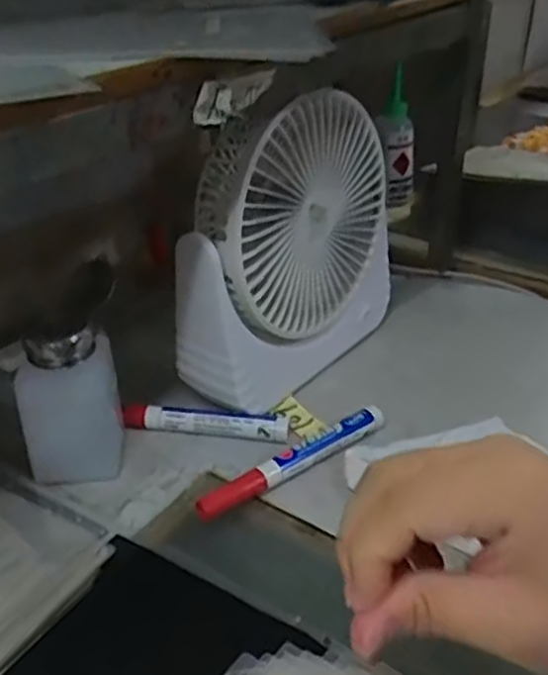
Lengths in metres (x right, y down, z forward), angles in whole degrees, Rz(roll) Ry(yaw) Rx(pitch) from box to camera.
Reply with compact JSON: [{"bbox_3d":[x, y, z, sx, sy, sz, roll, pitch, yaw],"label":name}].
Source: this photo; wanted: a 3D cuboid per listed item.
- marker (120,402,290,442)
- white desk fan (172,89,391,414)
[{"bbox_3d":[-0.046,0.058,0.481,0.110,0.019,0.014,3,31,9],"label":"marker"},{"bbox_3d":[0.013,-0.059,0.508,0.066,0.197,0.189,19,36,32],"label":"white desk fan"}]

